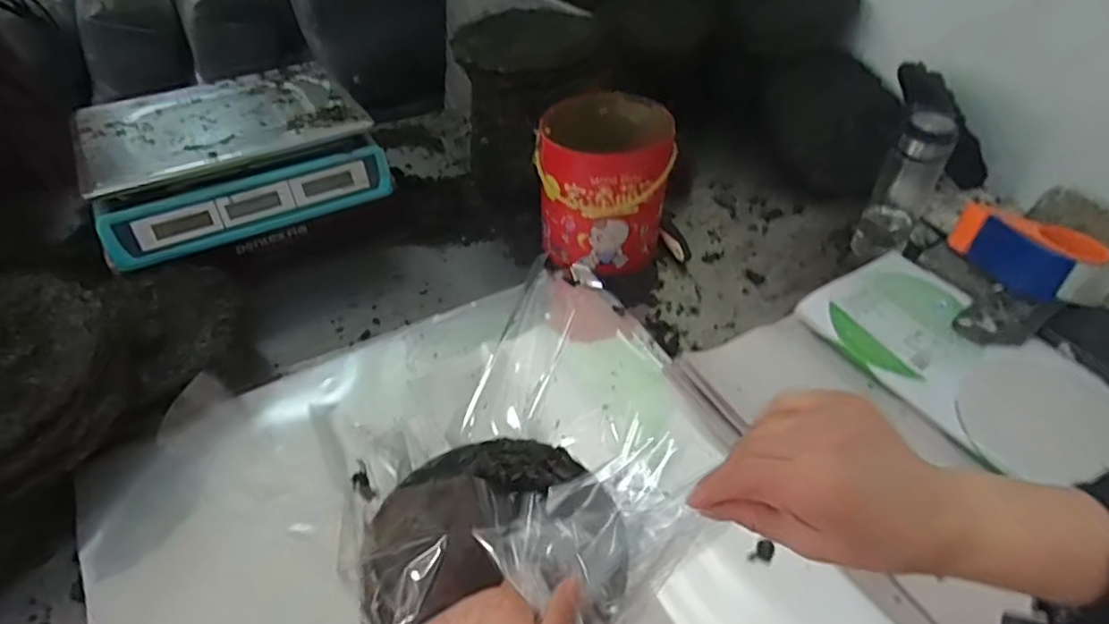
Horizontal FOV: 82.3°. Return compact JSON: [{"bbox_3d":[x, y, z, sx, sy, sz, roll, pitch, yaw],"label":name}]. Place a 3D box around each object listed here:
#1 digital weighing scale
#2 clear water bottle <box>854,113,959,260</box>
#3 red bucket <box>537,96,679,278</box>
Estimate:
[{"bbox_3d":[-0.432,-0.214,0.852,0.318,0.091,0.318,-23,49,-23],"label":"digital weighing scale"},{"bbox_3d":[0.466,-0.164,0.847,0.064,0.205,0.069,28,50,25],"label":"clear water bottle"},{"bbox_3d":[0.066,-0.176,0.845,0.164,0.162,0.174,1,44,-1],"label":"red bucket"}]

